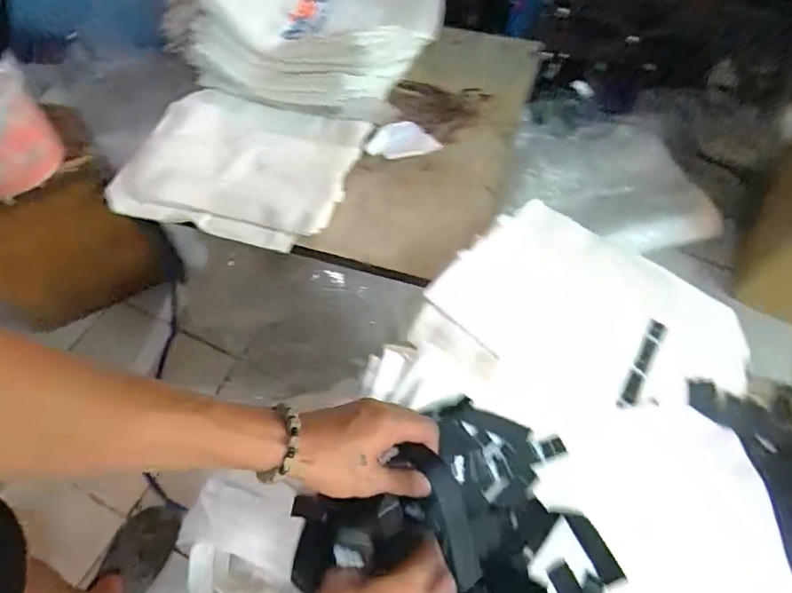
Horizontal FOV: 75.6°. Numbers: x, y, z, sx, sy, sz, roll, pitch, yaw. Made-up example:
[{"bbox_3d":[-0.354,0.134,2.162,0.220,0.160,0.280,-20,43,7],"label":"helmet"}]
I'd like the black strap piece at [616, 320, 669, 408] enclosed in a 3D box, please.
[{"bbox_3d":[0.381,0.107,0.789,0.025,0.011,0.166,28,62,16],"label":"black strap piece"}]

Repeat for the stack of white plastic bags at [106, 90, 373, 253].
[{"bbox_3d":[-0.315,-0.285,1.048,0.454,0.047,0.377,15,59,9],"label":"stack of white plastic bags"}]

